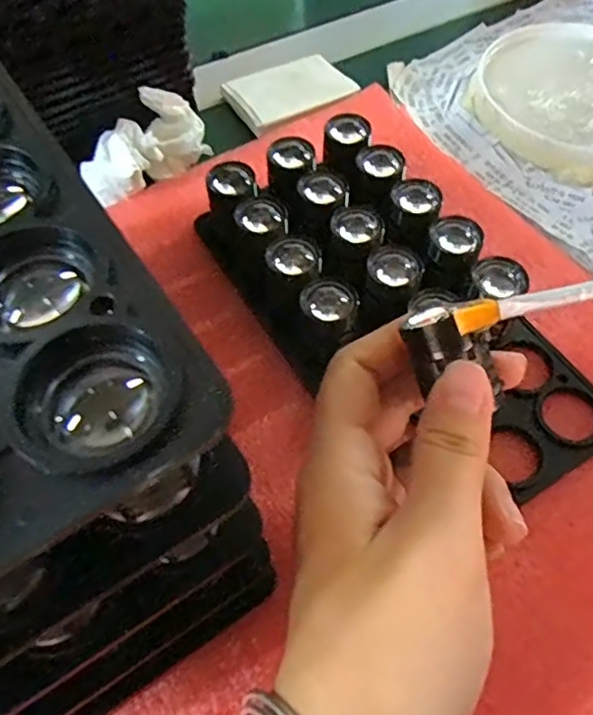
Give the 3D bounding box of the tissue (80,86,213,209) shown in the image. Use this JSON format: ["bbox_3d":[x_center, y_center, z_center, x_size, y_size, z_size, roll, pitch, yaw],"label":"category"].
[{"bbox_3d":[-0.080,-0.112,0.316,0.032,0.033,0.070,35,65,21],"label":"tissue"}]

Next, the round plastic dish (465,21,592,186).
[{"bbox_3d":[0.170,-0.155,0.354,0.122,0.017,0.120,-1,58,1],"label":"round plastic dish"}]

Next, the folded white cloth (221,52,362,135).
[{"bbox_3d":[-0.003,-0.163,0.364,0.073,0.006,0.052,-26,61,-14],"label":"folded white cloth"}]

